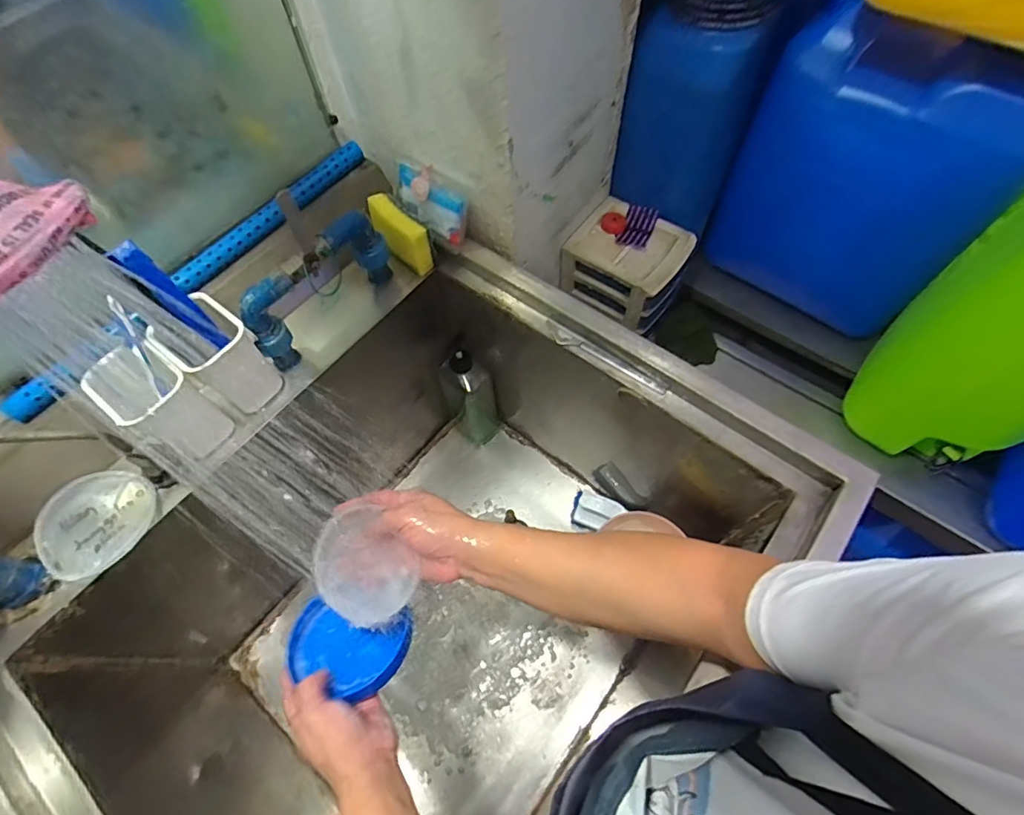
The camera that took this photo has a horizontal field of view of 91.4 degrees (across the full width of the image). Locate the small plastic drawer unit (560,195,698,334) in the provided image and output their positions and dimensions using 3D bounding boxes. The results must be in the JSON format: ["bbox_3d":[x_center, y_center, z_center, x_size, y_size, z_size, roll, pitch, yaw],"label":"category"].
[{"bbox_3d":[0.185,-0.231,0.798,0.171,0.110,0.138,33,69,17],"label":"small plastic drawer unit"}]

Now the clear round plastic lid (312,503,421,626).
[{"bbox_3d":[-0.143,0.151,0.472,0.093,0.015,0.105,-37,79,1],"label":"clear round plastic lid"}]

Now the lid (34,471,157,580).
[{"bbox_3d":[-0.433,0.117,0.520,0.112,0.014,0.100,-30,66,-12],"label":"lid"}]

